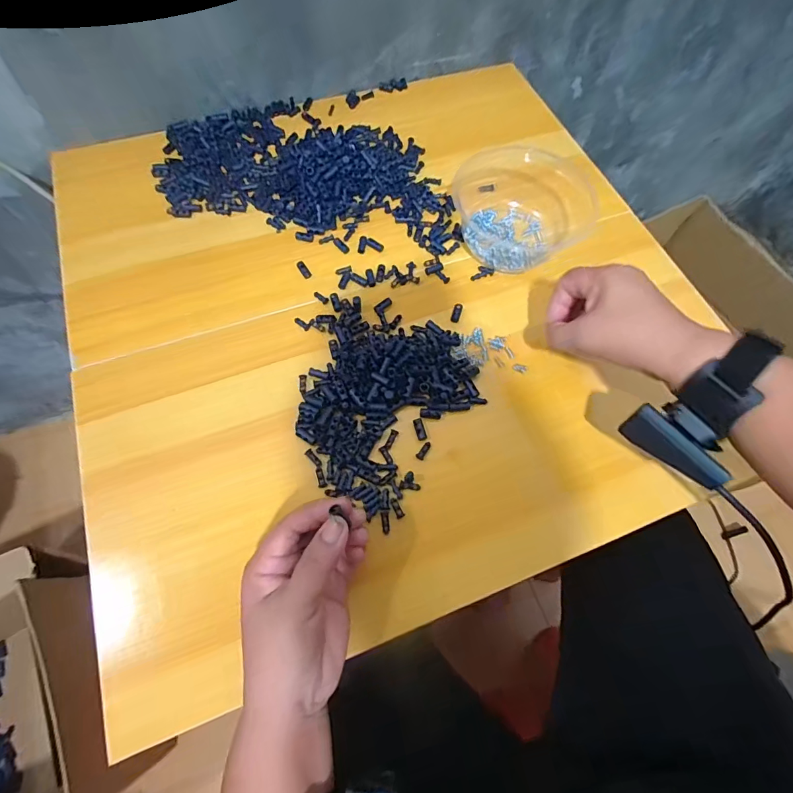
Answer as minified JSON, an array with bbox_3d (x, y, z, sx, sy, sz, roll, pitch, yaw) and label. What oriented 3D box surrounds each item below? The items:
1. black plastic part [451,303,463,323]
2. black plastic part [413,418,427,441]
[{"bbox_3d":[0.059,-0.081,0.415,0.009,0.004,0.022,15,67,5],"label":"black plastic part"},{"bbox_3d":[0.020,0.028,0.363,0.007,0.004,0.019,-15,68,-8],"label":"black plastic part"}]

